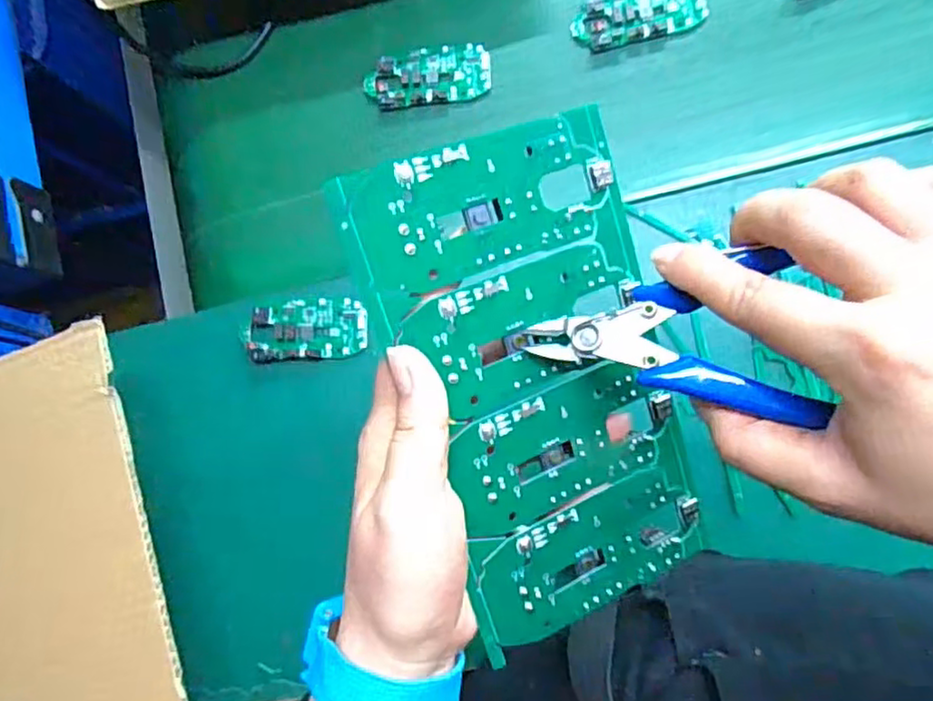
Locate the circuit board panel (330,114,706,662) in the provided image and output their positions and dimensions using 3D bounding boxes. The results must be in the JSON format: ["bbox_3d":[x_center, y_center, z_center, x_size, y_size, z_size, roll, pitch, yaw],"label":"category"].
[{"bbox_3d":[0.030,0.014,0.252,0.104,0.004,0.187,-22,103,-19],"label":"circuit board panel"}]

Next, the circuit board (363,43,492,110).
[{"bbox_3d":[-0.030,-0.213,0.514,0.096,0.012,0.044,-6,84,6],"label":"circuit board"}]

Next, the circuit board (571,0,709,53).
[{"bbox_3d":[0.130,-0.256,0.498,0.097,0.006,0.048,-10,83,6],"label":"circuit board"}]

